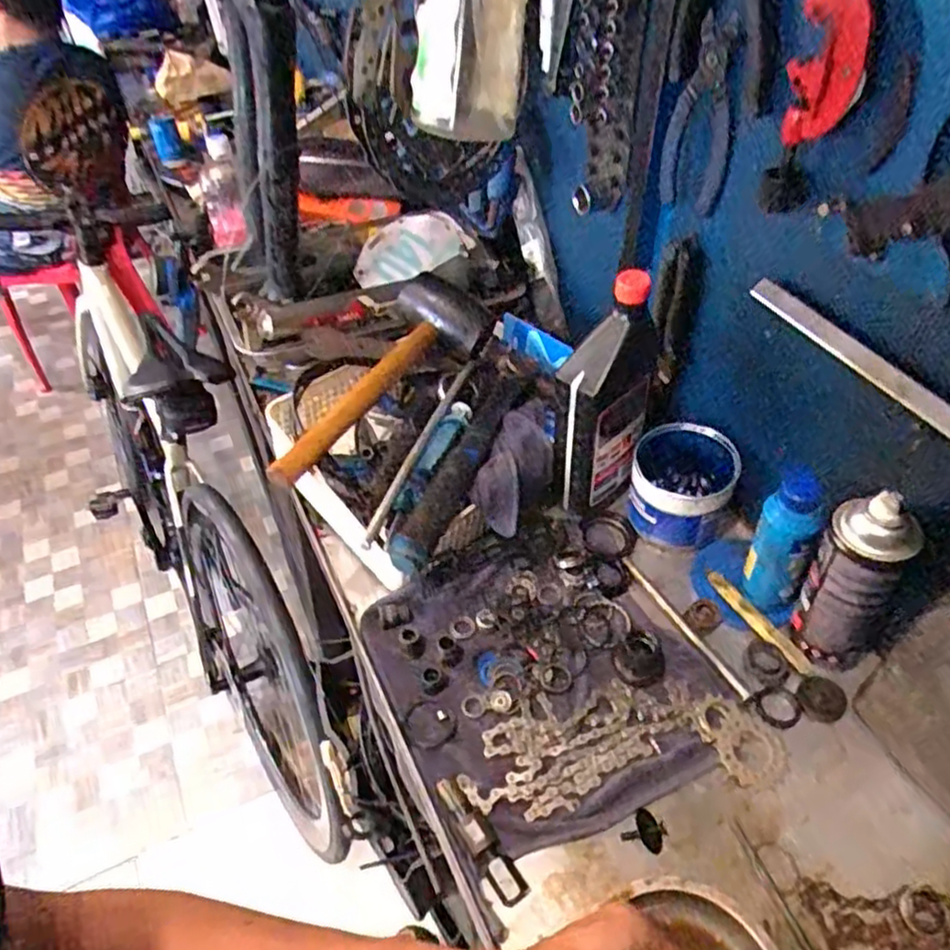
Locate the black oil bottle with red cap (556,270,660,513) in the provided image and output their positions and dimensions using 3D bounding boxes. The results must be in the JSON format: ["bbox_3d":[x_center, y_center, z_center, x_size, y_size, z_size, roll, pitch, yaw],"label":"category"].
[{"bbox_3d":[0.126,-0.066,0.697,0.056,0.249,0.094,34,56,30],"label":"black oil bottle with red cap"}]

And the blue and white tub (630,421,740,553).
[{"bbox_3d":[0.212,0.011,0.731,0.092,0.094,0.099,-1,45,1],"label":"blue and white tub"}]

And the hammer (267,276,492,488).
[{"bbox_3d":[-0.085,-0.103,0.751,0.097,0.060,0.339,17,48,18],"label":"hammer"}]

